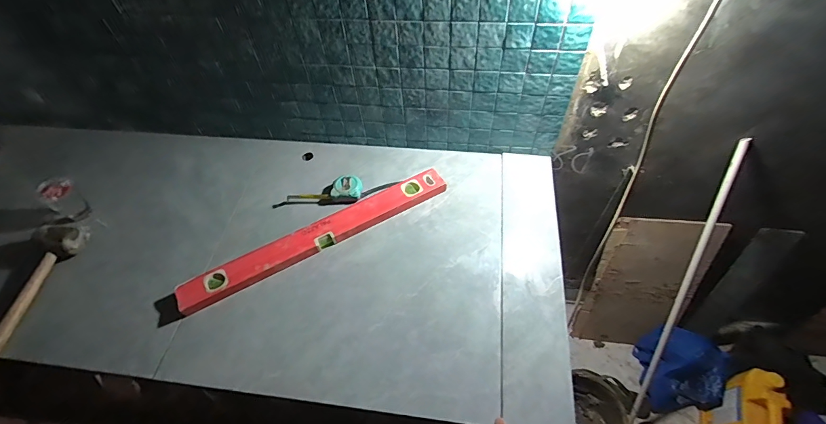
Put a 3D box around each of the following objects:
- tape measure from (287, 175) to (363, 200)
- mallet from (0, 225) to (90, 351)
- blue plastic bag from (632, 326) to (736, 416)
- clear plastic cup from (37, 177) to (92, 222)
[{"bbox_3d":[-0.198,-0.055,0.891,0.166,0.033,0.061,4,55,7],"label":"tape measure"},{"bbox_3d":[-0.755,0.144,0.767,0.068,0.055,0.288,7,55,9],"label":"mallet"},{"bbox_3d":[0.927,0.543,1.360,0.225,0.213,0.252,1,55,4],"label":"blue plastic bag"},{"bbox_3d":[-0.773,-0.028,0.871,0.052,0.094,0.067,27,61,21],"label":"clear plastic cup"}]

